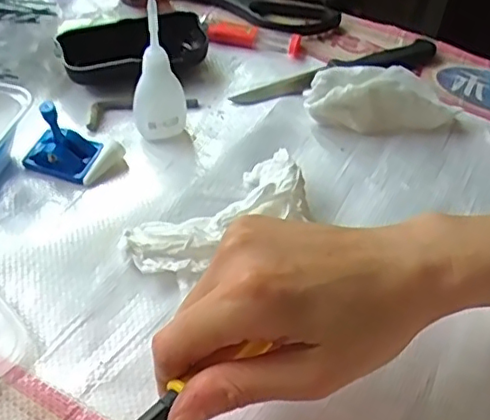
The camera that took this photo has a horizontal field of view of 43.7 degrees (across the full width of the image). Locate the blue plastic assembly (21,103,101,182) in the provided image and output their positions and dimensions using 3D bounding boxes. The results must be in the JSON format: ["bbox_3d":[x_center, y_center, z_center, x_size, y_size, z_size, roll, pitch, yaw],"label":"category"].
[{"bbox_3d":[-0.117,-0.046,0.385,0.042,0.042,0.028,16,49,10],"label":"blue plastic assembly"}]

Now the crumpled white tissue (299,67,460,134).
[{"bbox_3d":[0.096,-0.077,0.424,0.103,0.037,0.034,0,49,-4],"label":"crumpled white tissue"}]

